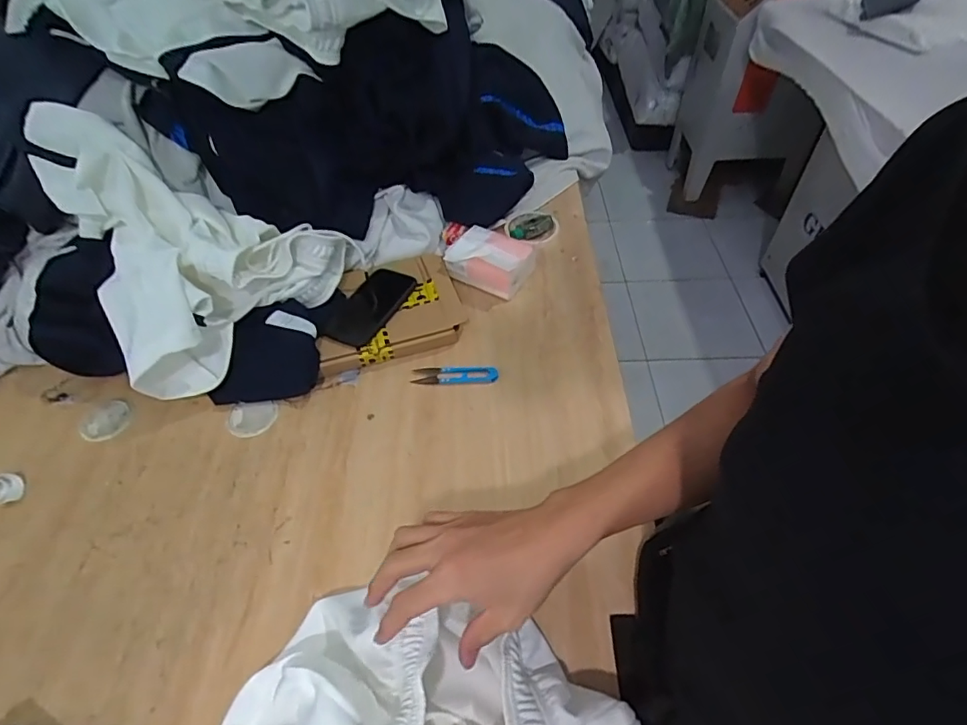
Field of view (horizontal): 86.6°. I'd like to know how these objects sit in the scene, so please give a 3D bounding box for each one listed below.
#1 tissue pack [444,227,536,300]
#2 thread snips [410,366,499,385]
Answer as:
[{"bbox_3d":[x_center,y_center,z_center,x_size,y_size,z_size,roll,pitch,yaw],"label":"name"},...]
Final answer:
[{"bbox_3d":[0.014,-0.161,0.815,0.129,0.050,0.100,15,53,15],"label":"tissue pack"},{"bbox_3d":[-0.040,0.018,0.716,0.118,0.008,0.027,1,50,4],"label":"thread snips"}]

